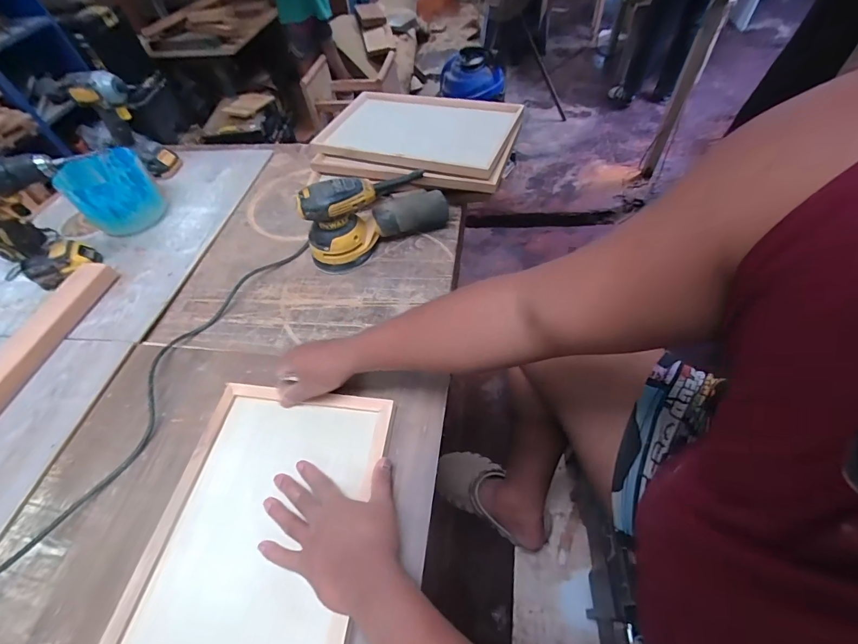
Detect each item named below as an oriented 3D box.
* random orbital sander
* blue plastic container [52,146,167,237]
[{"bbox_3d":[-0.111,-0.220,0.705,0.253,0.137,0.138,-24,55,-12],"label":"random orbital sander"},{"bbox_3d":[-0.652,-0.271,0.802,0.145,0.121,0.136,-39,59,-21],"label":"blue plastic container"}]

